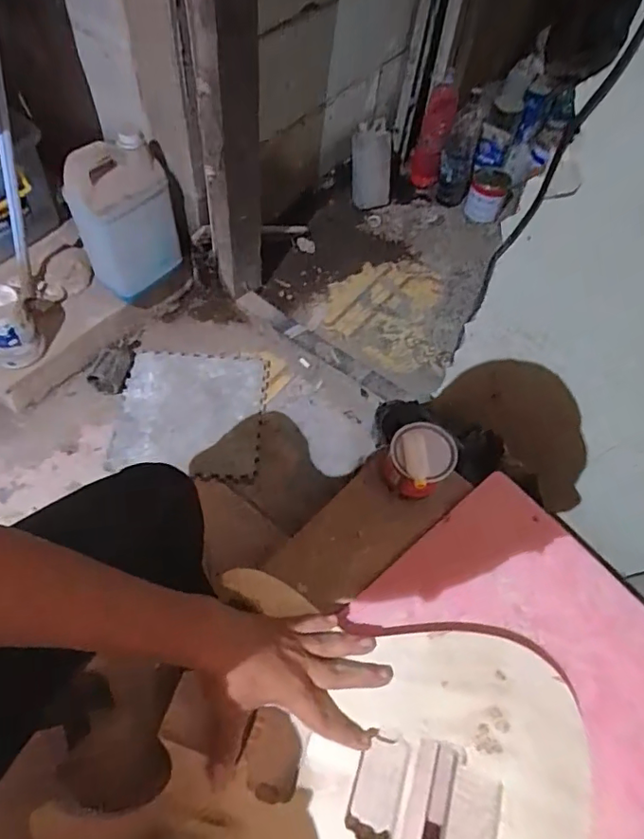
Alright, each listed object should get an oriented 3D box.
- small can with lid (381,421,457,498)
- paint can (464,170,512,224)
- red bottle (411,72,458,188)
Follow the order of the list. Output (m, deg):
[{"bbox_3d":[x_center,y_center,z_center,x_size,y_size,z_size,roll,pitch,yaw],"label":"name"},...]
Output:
[{"bbox_3d":[0.112,0.047,0.618,0.077,0.063,0.075,2,59,-3],"label":"small can with lid"},{"bbox_3d":[0.460,-0.622,1.488,0.096,0.109,0.101,2,59,-3],"label":"paint can"},{"bbox_3d":[0.309,-0.792,1.485,0.082,0.295,0.095,10,59,2],"label":"red bottle"}]

